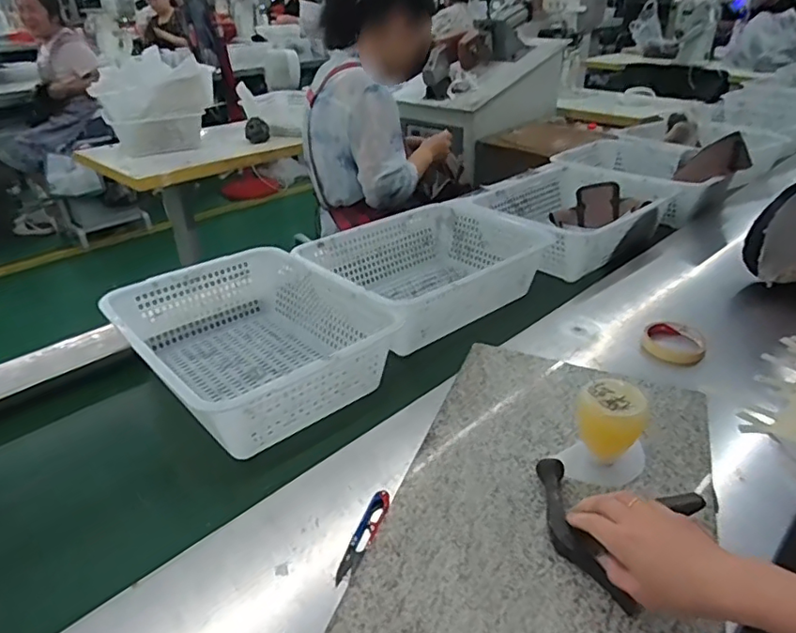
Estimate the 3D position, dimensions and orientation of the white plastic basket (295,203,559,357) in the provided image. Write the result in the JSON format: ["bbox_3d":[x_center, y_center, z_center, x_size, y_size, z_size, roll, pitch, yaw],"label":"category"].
[{"bbox_3d":[0.039,-0.089,1.027,0.290,0.121,0.417,25,40,38],"label":"white plastic basket"}]

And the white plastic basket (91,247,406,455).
[{"bbox_3d":[-0.225,0.033,0.838,0.294,0.127,0.373,-25,37,-34],"label":"white plastic basket"}]

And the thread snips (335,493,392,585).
[{"bbox_3d":[-0.031,0.210,0.552,0.024,0.016,0.102,10,33,17],"label":"thread snips"}]

